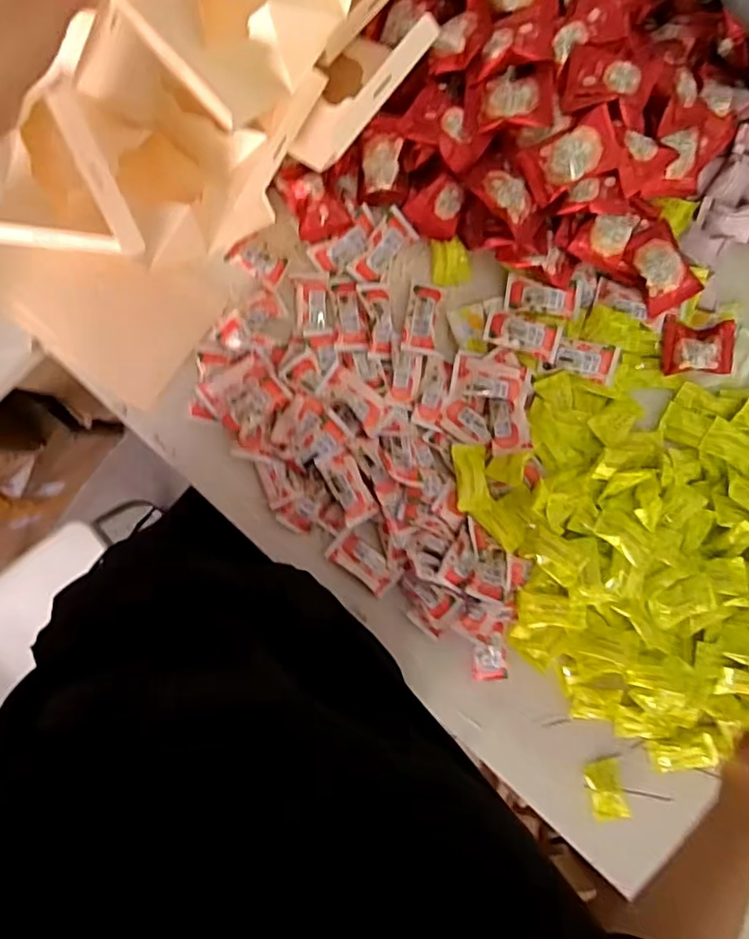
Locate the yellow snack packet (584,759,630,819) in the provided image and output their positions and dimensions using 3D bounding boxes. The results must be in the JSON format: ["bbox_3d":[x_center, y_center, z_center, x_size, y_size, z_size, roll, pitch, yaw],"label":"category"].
[{"bbox_3d":[0.248,0.341,0.641,0.038,0.008,0.063,-11,94,-3],"label":"yellow snack packet"}]

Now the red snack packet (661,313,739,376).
[{"bbox_3d":[0.329,-0.125,0.608,0.072,0.015,0.054,-1,93,-4],"label":"red snack packet"}]

